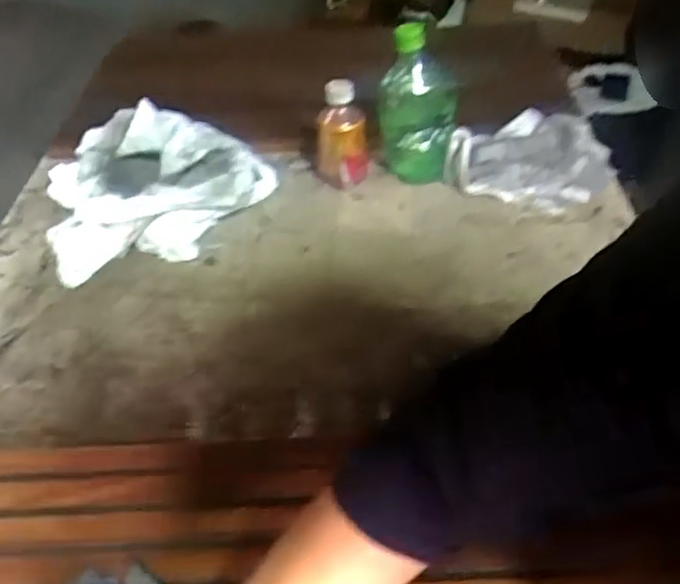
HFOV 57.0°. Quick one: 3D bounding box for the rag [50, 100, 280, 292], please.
[{"bbox_3d":[-0.234,-0.144,0.817,0.280,0.084,0.263,-14,46,-8],"label":"rag"}]

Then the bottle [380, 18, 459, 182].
[{"bbox_3d":[0.102,-0.250,0.819,0.097,0.197,0.091,3,46,9],"label":"bottle"}]

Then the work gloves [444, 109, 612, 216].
[{"bbox_3d":[0.264,-0.185,0.863,0.202,0.079,0.194,14,49,19],"label":"work gloves"}]

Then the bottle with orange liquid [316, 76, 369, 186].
[{"bbox_3d":[0.002,-0.214,0.826,0.068,0.136,0.071,-4,45,2],"label":"bottle with orange liquid"}]

